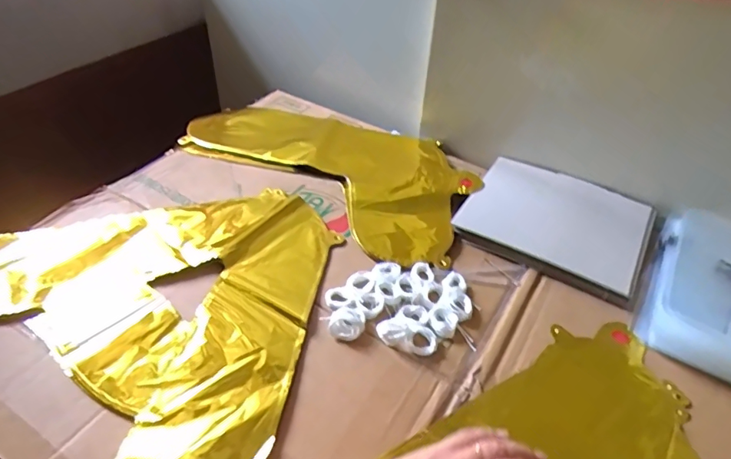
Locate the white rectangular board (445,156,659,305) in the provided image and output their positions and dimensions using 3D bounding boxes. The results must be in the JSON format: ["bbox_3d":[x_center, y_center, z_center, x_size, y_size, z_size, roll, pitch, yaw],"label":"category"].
[{"bbox_3d":[0.222,-0.013,0.597,0.197,0.010,0.158,24,47,20],"label":"white rectangular board"}]

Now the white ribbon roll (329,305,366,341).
[{"bbox_3d":[-0.017,0.085,0.477,0.031,0.012,0.035,16,45,12],"label":"white ribbon roll"}]

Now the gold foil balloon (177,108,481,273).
[{"bbox_3d":[-0.034,-0.094,0.676,0.401,0.022,0.211,31,50,26],"label":"gold foil balloon"}]

